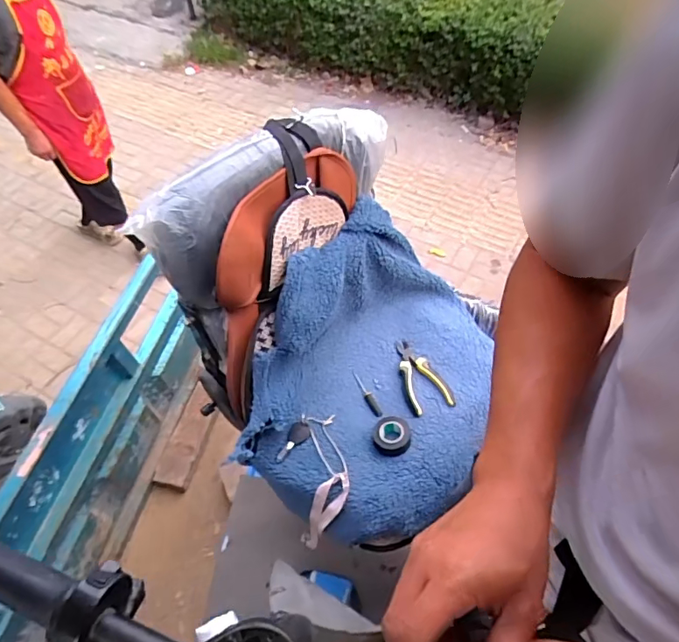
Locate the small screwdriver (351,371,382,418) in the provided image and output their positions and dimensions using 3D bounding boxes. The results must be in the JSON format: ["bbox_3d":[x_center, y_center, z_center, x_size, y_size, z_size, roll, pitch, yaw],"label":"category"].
[{"bbox_3d":[0.049,0.129,0.870,0.016,0.021,0.092,-20,55,-14],"label":"small screwdriver"}]

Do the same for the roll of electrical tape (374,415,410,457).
[{"bbox_3d":[0.085,0.183,0.795,0.057,0.026,0.062,0,52,0],"label":"roll of electrical tape"}]

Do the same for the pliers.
[{"bbox_3d":[0.145,0.096,0.878,0.068,0.022,0.148,-11,53,-8],"label":"pliers"}]

